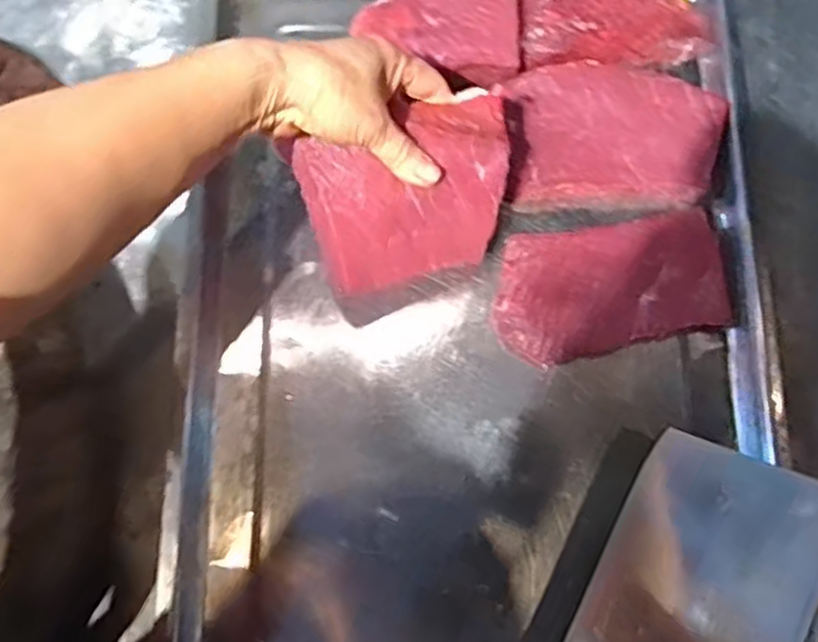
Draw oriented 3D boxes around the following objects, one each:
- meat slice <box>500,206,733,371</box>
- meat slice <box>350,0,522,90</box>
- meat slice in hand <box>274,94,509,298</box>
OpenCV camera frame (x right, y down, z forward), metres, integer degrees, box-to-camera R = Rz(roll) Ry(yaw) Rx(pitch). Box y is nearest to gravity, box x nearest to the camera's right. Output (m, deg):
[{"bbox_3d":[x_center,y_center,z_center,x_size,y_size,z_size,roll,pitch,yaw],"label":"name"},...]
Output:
[{"bbox_3d":[0.135,-0.022,0.499,0.150,0.025,0.086,-7,77,-1],"label":"meat slice"},{"bbox_3d":[0.037,-0.228,0.532,0.114,0.019,0.103,30,81,8],"label":"meat slice"},{"bbox_3d":[0.001,-0.075,0.453,0.130,0.019,0.098,-15,104,-10],"label":"meat slice in hand"}]

